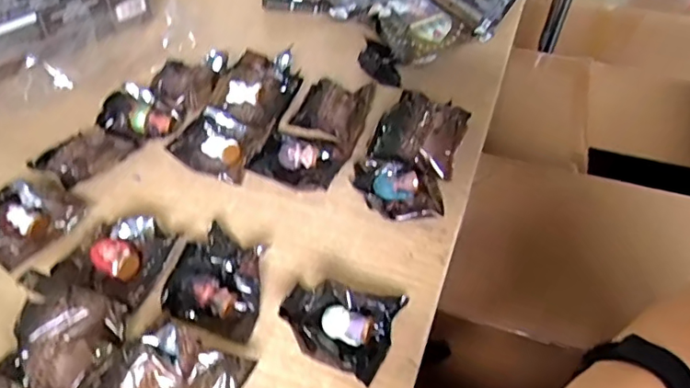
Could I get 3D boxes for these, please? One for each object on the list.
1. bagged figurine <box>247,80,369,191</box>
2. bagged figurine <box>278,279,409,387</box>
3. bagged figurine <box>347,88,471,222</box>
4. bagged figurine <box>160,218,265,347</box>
[{"bbox_3d":[-0.031,-0.069,0.576,0.089,0.034,0.153,17,47,15],"label":"bagged figurine"},{"bbox_3d":[-0.003,0.091,0.417,0.084,0.035,0.074,20,48,18],"label":"bagged figurine"},{"bbox_3d":[0.064,-0.040,0.539,0.092,0.048,0.145,14,46,12],"label":"bagged figurine"},{"bbox_3d":[-0.102,0.066,0.446,0.080,0.024,0.088,12,46,11],"label":"bagged figurine"}]

